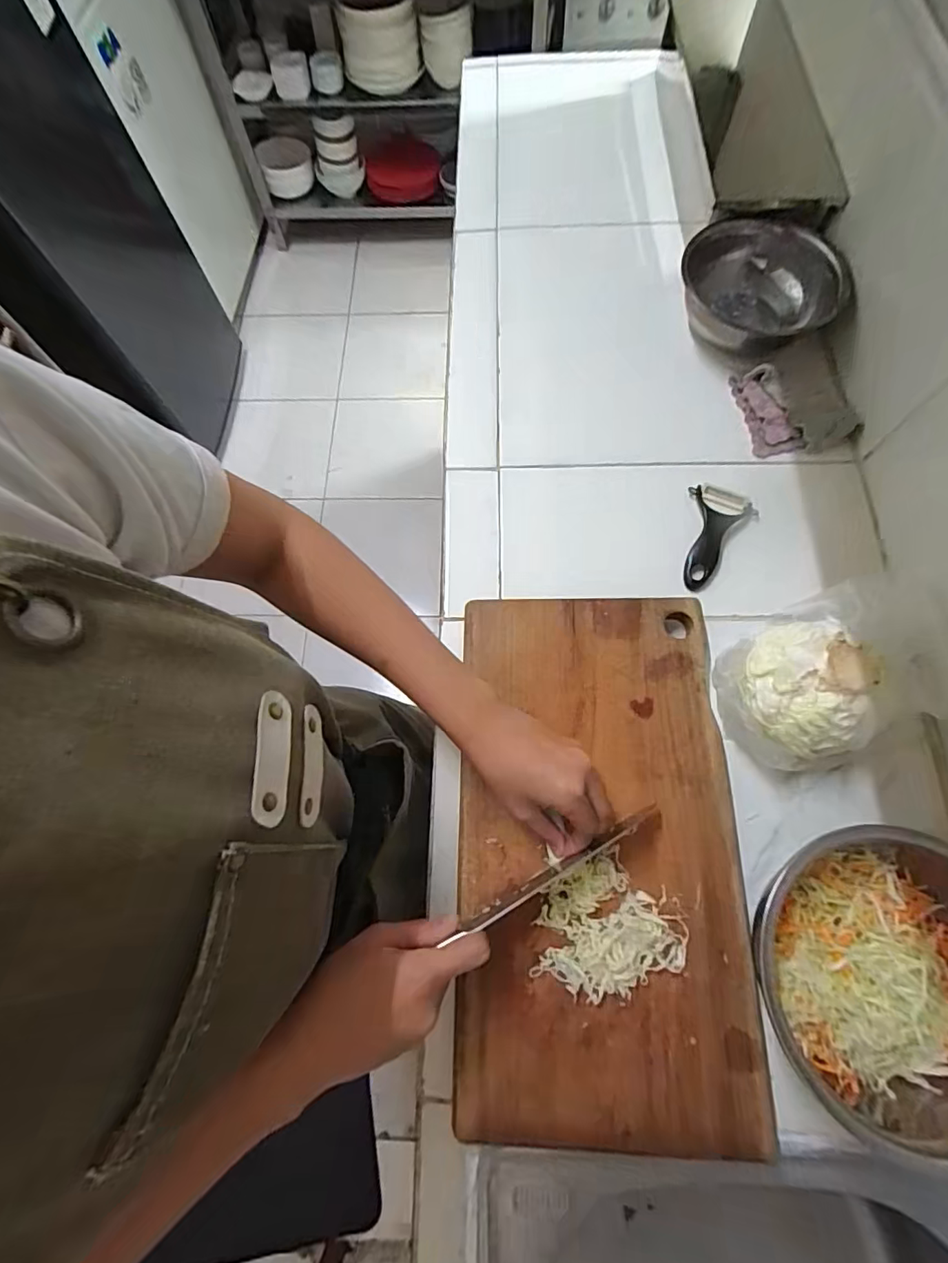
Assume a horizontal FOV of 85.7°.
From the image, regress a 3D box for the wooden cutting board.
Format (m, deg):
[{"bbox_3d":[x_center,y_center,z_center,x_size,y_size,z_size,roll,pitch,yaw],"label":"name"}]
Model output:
[{"bbox_3d":[0.102,0.177,0.423,0.222,0.016,0.395,1,70,2],"label":"wooden cutting board"}]

